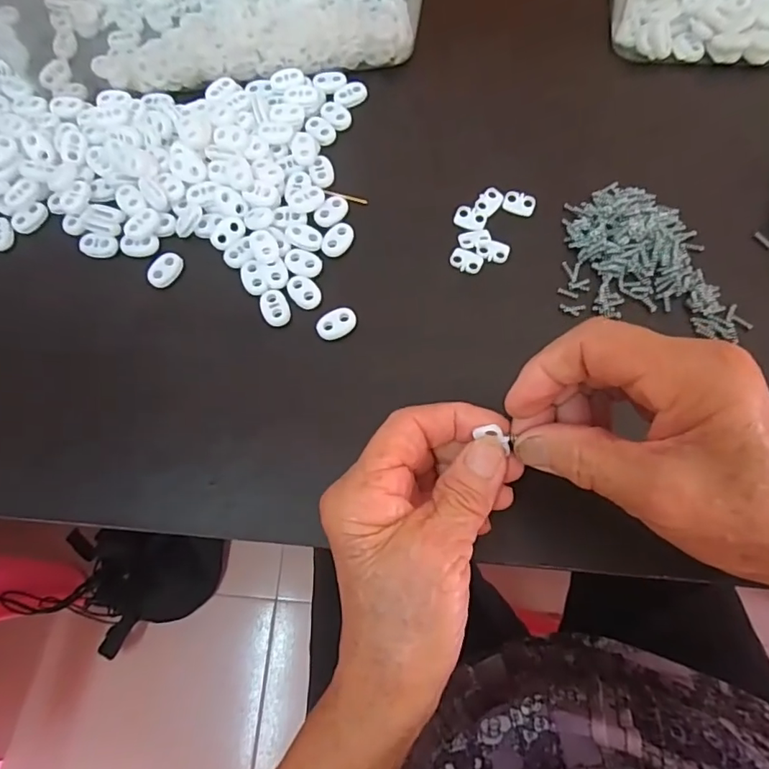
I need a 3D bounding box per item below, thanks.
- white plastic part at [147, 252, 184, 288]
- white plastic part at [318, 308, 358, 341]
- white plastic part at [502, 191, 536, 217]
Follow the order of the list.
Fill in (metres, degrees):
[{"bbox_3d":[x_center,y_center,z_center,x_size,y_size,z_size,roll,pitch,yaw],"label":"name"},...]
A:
[{"bbox_3d":[-0.130,-0.068,0.313,0.014,0.006,0.023,38,77,13],"label":"white plastic part"},{"bbox_3d":[-0.027,-0.035,0.298,0.023,0.004,0.016,-36,75,-9],"label":"white plastic part"},{"bbox_3d":[0.082,-0.110,0.320,0.019,0.004,0.014,20,74,8],"label":"white plastic part"}]

